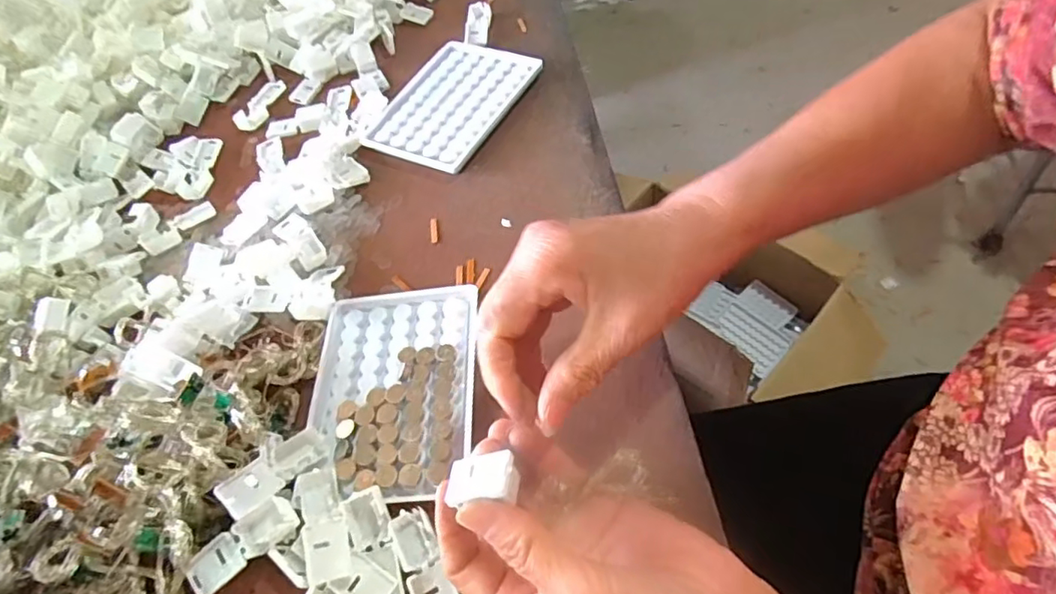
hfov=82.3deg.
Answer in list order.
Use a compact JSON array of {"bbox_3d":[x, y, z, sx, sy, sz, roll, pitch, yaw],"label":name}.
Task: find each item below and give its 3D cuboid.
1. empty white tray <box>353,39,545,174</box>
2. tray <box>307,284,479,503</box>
[{"bbox_3d":[-0.062,-0.155,0.477,0.096,0.007,0.127,22,64,23],"label":"empty white tray"},{"bbox_3d":[-0.078,0.048,0.341,0.092,0.011,0.127,-5,55,7],"label":"tray"}]

